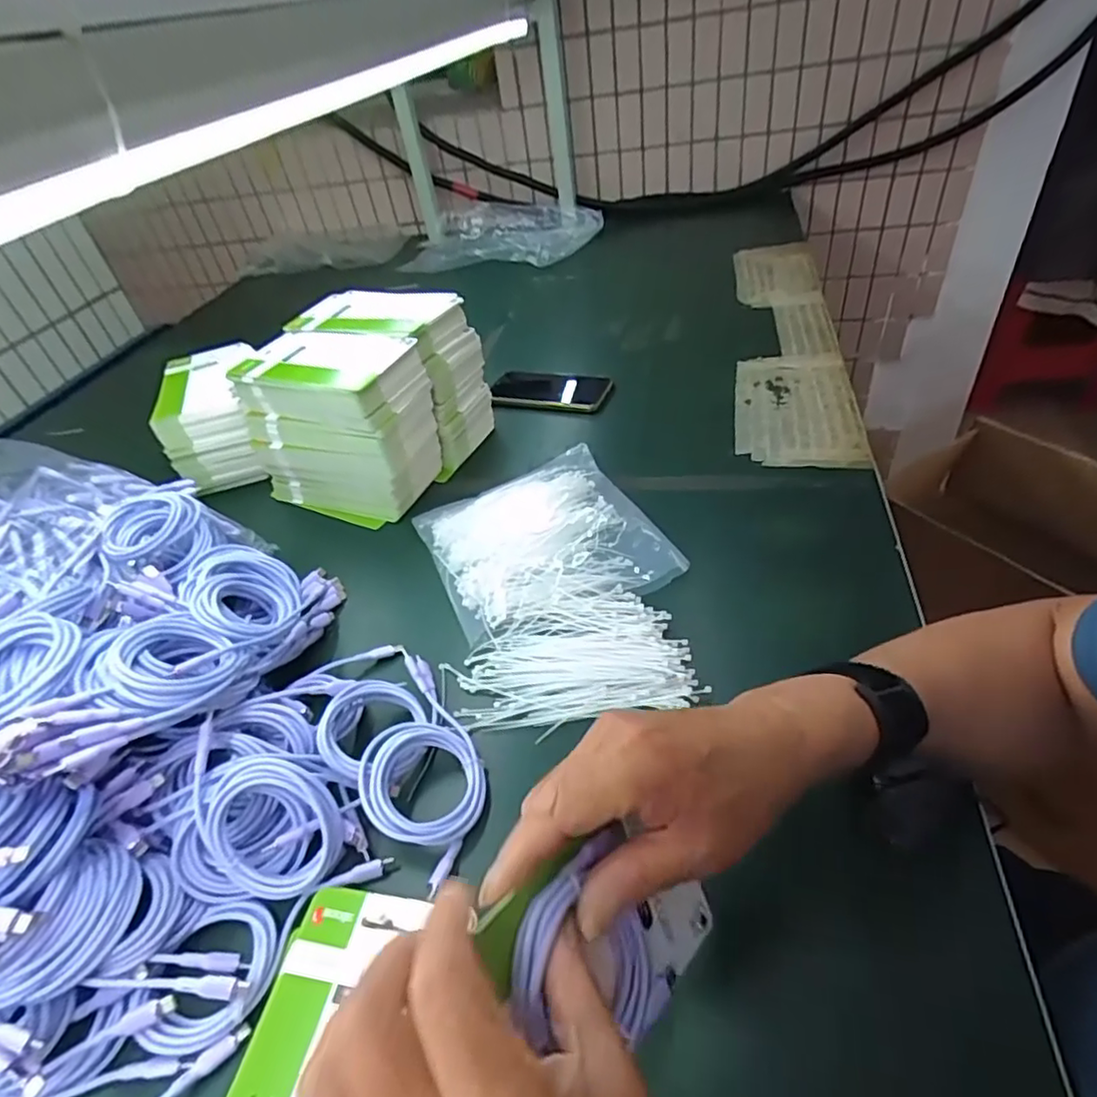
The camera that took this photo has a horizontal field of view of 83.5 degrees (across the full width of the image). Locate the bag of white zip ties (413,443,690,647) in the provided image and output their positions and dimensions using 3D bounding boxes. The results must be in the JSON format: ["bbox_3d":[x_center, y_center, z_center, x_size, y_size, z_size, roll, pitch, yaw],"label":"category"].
[{"bbox_3d":[-0.009,-0.016,0.592,0.197,0.021,0.215,-22,43,-12],"label":"bag of white zip ties"}]

